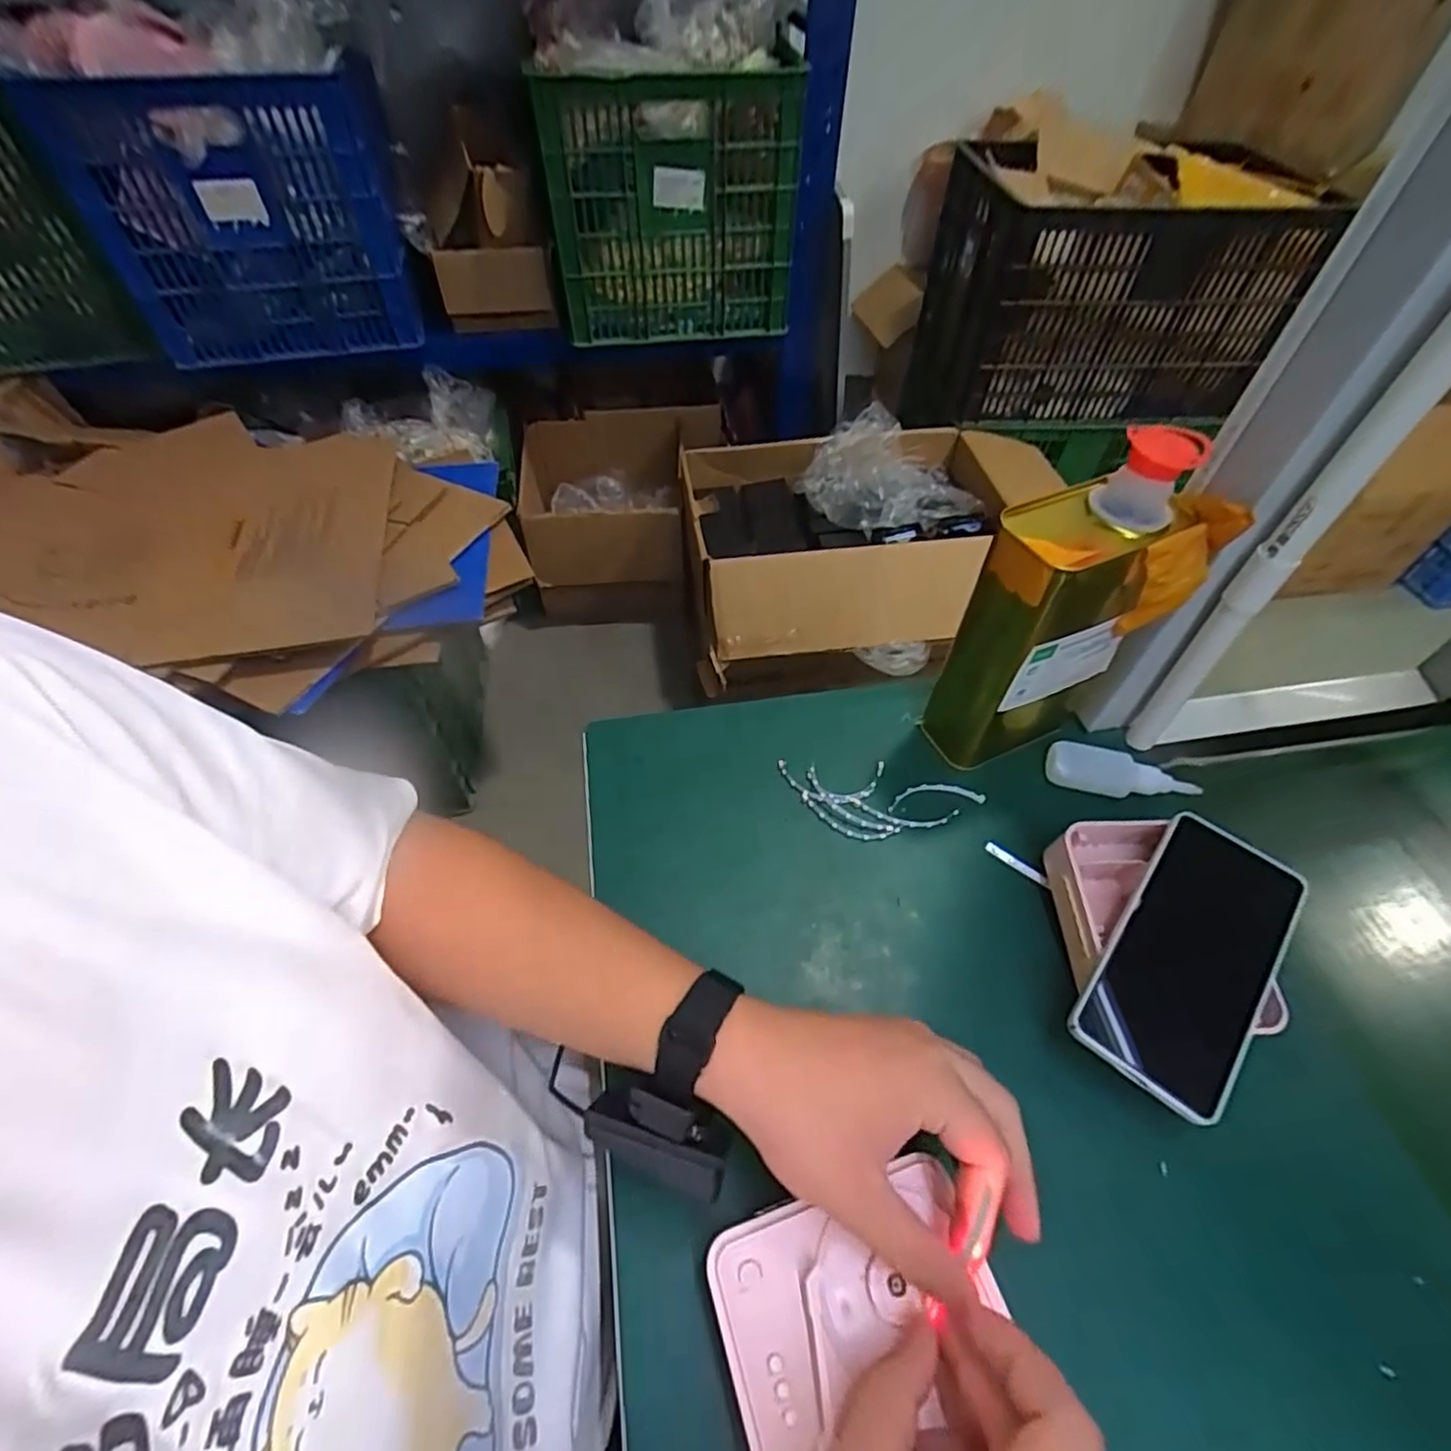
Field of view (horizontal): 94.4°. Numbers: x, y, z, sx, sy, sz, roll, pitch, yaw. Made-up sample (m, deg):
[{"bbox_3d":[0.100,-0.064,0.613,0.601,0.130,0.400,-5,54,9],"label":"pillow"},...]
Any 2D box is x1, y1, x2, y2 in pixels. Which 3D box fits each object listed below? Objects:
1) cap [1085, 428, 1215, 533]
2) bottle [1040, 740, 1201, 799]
[{"bbox_3d":[0.246,-0.144,0.391,0.045,0.046,0.040,30,57,20],"label":"cap"},{"bbox_3d":[0.300,0.038,0.515,0.105,0.025,0.025,12,53,7],"label":"bottle"}]

